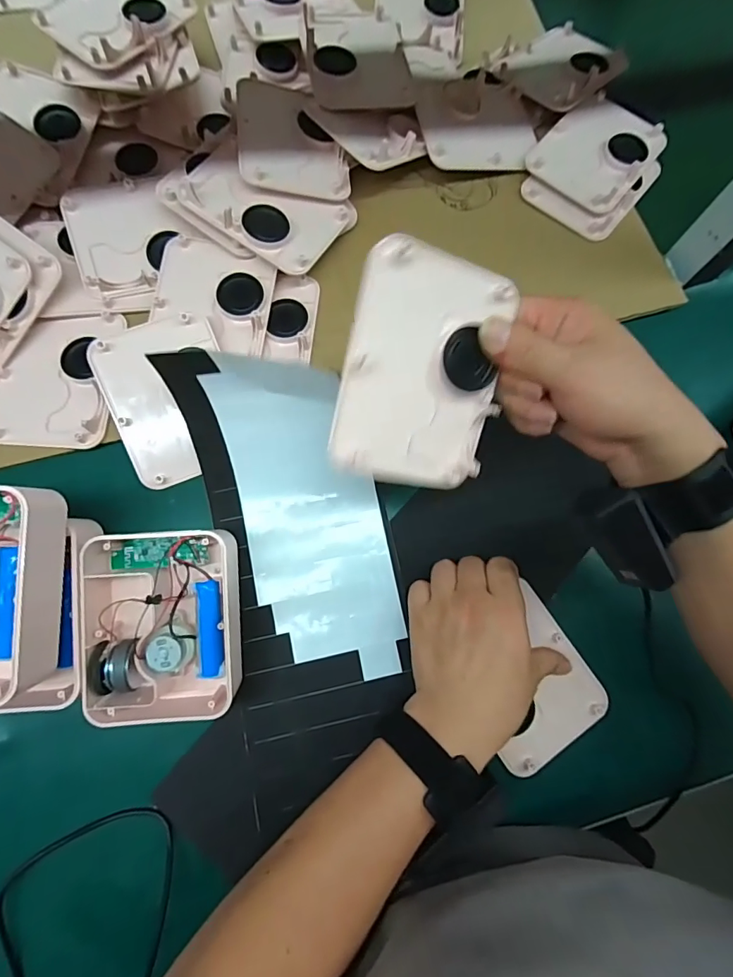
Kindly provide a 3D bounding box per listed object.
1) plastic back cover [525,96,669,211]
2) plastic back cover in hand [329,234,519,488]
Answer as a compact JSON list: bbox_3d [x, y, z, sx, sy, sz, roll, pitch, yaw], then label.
[{"bbox_3d":[0.226,-0.333,0.456,0.098,0.015,0.117,40,78,7],"label":"plastic back cover"},{"bbox_3d":[0.034,-0.067,0.271,0.093,0.010,0.129,9,104,-16],"label":"plastic back cover in hand"}]

